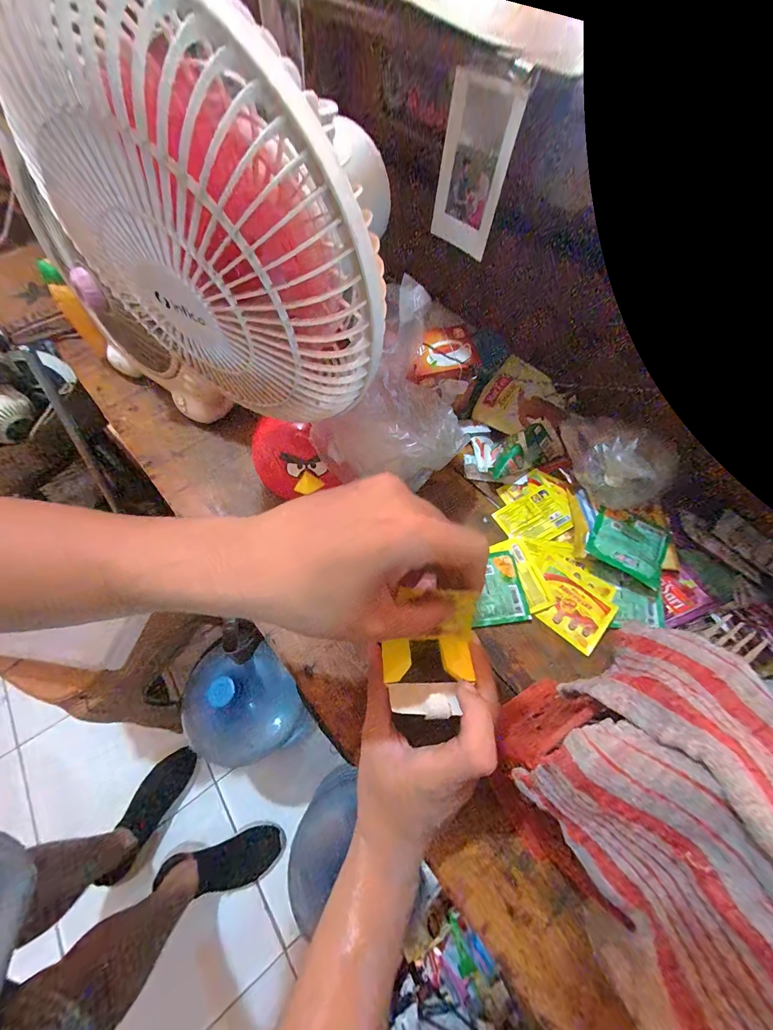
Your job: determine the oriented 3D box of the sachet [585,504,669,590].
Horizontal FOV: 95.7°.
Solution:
[{"bbox_3d":[0.250,0.029,0.361,0.074,0.006,0.074,31,61,10],"label":"sachet"}]

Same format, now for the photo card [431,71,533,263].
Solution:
[{"bbox_3d":[0.062,-0.252,0.258,0.009,0.090,0.055,-37,69,-26],"label":"photo card"}]

